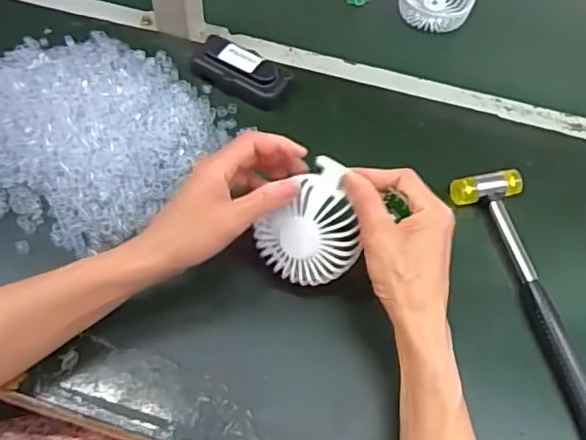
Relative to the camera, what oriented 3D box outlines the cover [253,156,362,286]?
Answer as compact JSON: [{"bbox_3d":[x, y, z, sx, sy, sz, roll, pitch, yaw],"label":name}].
[{"bbox_3d":[0.008,0.004,0.464,0.078,0.026,0.093,-10,95,10],"label":"cover"}]

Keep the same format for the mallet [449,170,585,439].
[{"bbox_3d":[0.205,0.062,0.482,0.062,0.028,0.236,-11,59,-10],"label":"mallet"}]

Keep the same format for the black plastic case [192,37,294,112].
[{"bbox_3d":[-0.053,-0.156,0.602,0.102,0.032,0.050,24,60,12],"label":"black plastic case"}]

